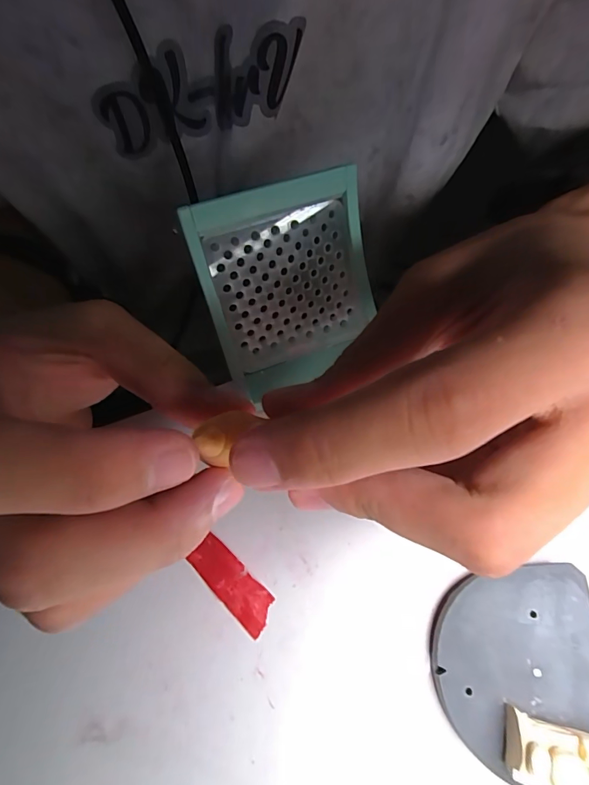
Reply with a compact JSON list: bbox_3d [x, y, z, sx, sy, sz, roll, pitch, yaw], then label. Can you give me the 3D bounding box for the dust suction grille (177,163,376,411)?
[{"bbox_3d":[-0.002,-0.047,0.189,0.075,0.084,0.010,-20,26,-9],"label":"dust suction grille"}]

